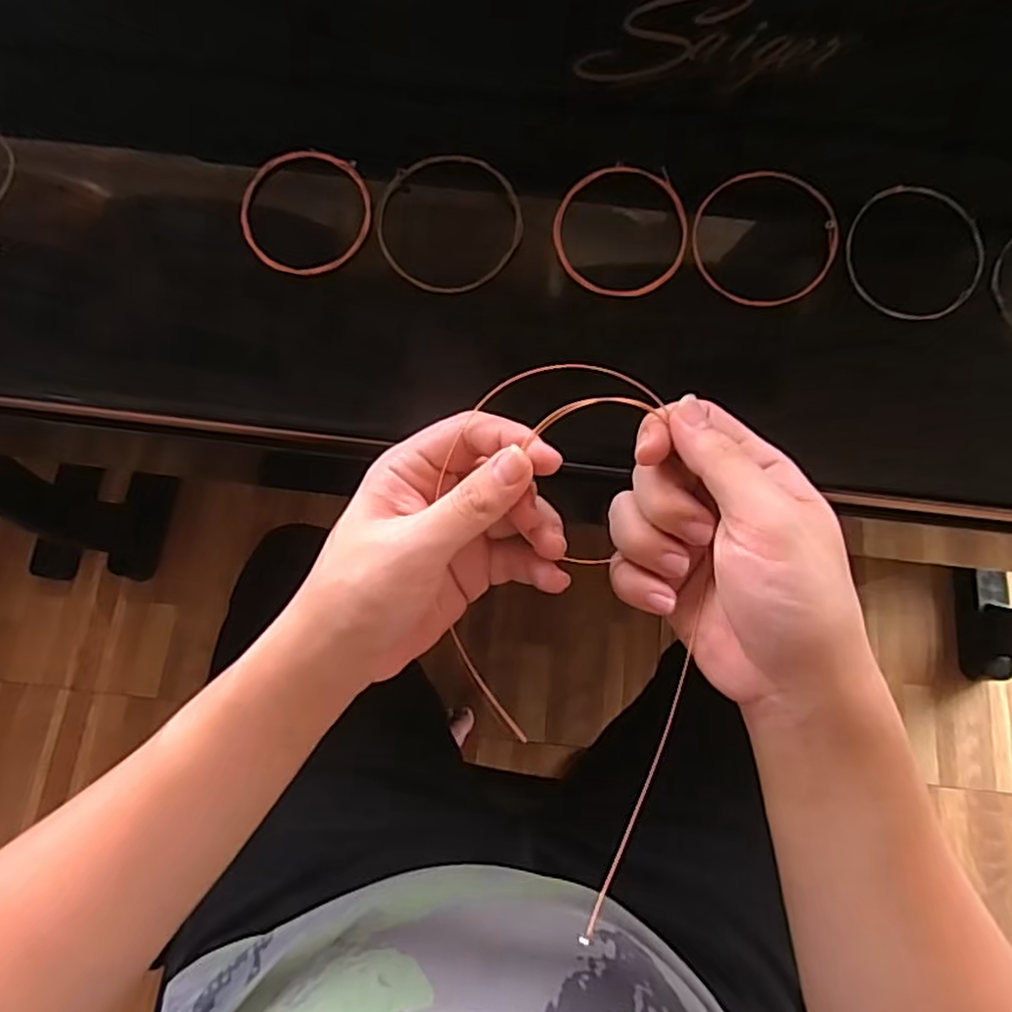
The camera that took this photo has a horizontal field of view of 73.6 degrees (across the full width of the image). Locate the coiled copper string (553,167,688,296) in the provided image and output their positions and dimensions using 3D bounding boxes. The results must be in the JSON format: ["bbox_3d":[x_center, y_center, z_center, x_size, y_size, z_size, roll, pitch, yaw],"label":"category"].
[{"bbox_3d":[0.061,-0.146,0.361,0.069,0.009,0.070,0,89,1],"label":"coiled copper string"}]

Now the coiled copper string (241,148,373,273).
[{"bbox_3d":[-0.106,-0.157,0.362,0.068,0.007,0.069,0,85,1],"label":"coiled copper string"}]

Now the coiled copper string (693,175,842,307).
[{"bbox_3d":[0.137,-0.141,0.359,0.075,0.006,0.072,7,86,3],"label":"coiled copper string"}]

